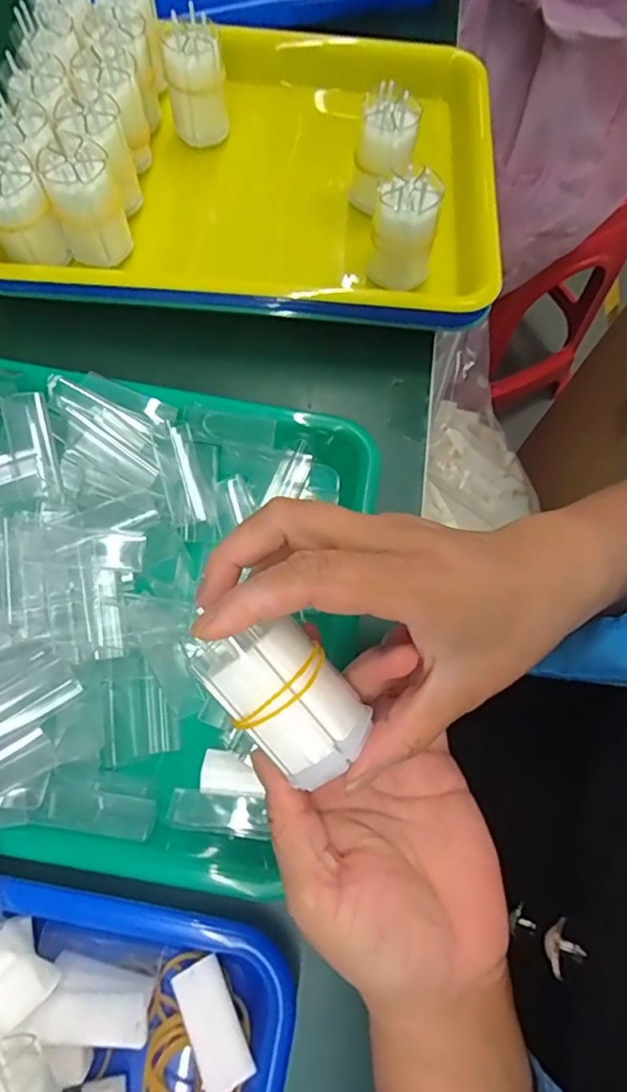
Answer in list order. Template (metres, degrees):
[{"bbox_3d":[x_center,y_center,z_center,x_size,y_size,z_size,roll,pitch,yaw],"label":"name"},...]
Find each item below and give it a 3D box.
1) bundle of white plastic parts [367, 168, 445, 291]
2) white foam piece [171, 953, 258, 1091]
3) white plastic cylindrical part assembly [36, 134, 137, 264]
[{"bbox_3d":[0.056,-0.197,0.352,0.036,0.046,0.039,7,70,0],"label":"bundle of white plastic parts"},{"bbox_3d":[-0.042,0.201,0.243,0.021,0.005,0.044,-26,61,-11],"label":"white foam piece"},{"bbox_3d":[-0.137,-0.209,0.355,0.040,0.057,0.034,-13,71,-7],"label":"white plastic cylindrical part assembly"}]

